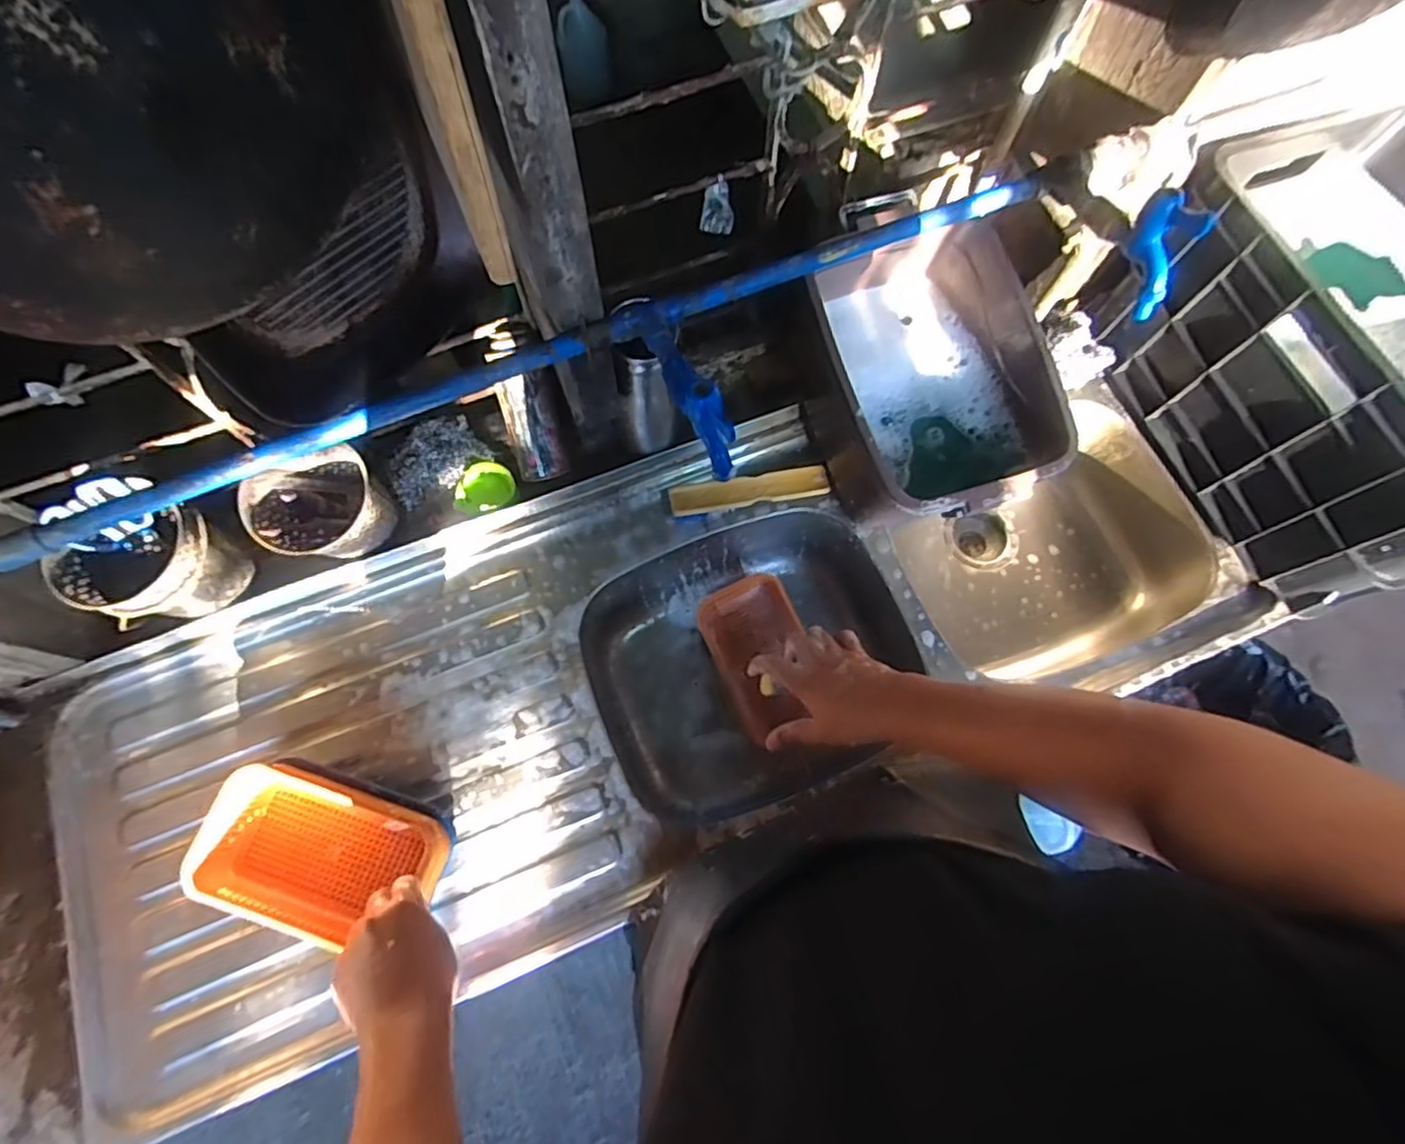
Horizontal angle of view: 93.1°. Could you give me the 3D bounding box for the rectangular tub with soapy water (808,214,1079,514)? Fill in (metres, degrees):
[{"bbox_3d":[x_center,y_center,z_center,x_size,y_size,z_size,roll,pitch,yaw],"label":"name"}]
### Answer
[{"bbox_3d":[0.261,-0.233,0.788,0.239,0.118,0.356,-18,73,-7],"label":"rectangular tub with soapy water"}]

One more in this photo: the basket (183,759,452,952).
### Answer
[{"bbox_3d":[-0.383,0.288,0.680,0.224,0.060,0.143,20,72,6],"label":"basket"}]

